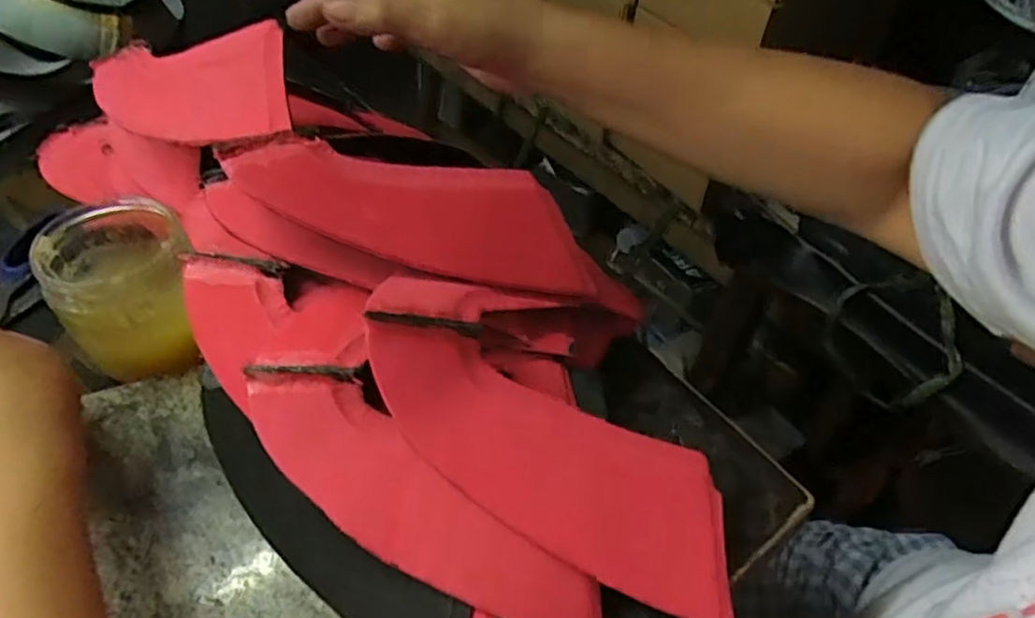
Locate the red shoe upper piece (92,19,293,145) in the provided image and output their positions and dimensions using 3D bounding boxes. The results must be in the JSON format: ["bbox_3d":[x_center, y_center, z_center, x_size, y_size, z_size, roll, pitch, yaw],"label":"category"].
[{"bbox_3d":[-0.188,-0.123,0.360,0.187,0.006,0.064,7,78,29],"label":"red shoe upper piece"}]

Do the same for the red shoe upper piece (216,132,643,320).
[{"bbox_3d":[-0.033,-0.044,0.321,0.200,0.010,0.065,10,63,-23],"label":"red shoe upper piece"}]

